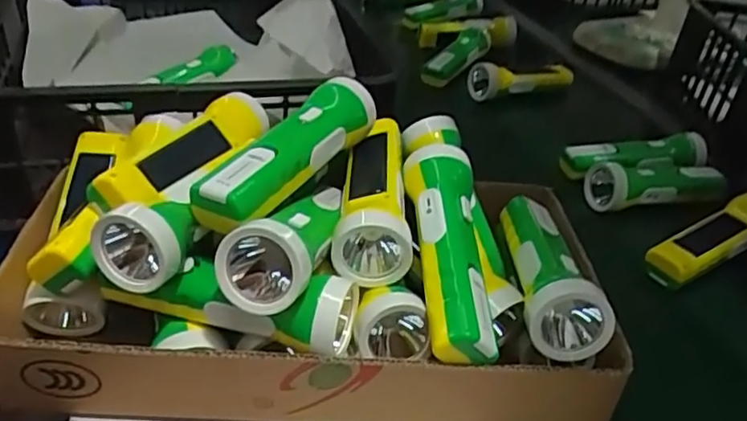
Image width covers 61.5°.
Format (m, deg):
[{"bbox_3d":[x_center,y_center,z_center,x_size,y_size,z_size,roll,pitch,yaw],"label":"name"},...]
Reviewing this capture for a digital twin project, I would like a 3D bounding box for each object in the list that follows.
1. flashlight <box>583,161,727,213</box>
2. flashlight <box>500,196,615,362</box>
[{"bbox_3d":[0.310,-0.032,0.679,0.162,0.049,0.041,-3,35,-14],"label":"flashlight"},{"bbox_3d":[0.125,0.032,0.458,0.051,0.044,0.165,6,34,-2],"label":"flashlight"}]

